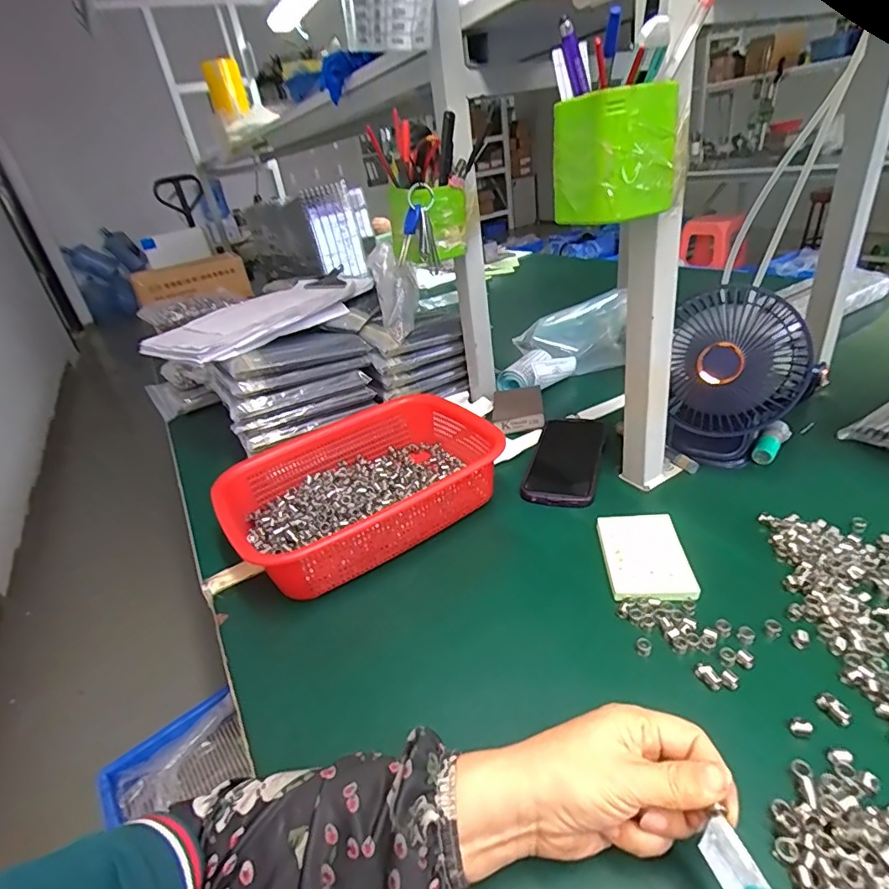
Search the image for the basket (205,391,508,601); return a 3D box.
[{"bbox_3d":[-0.082,0.041,0.560,0.284,0.074,0.212,-25,33,-26],"label":"basket"}]

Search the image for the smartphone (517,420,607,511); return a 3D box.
[{"bbox_3d":[0.143,0.015,0.600,0.077,0.009,0.165,4,32,23],"label":"smartphone"}]

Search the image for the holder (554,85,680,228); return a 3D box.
[{"bbox_3d":[0.125,-0.214,0.377,0.069,0.078,0.068,-26,33,-27],"label":"holder"}]

